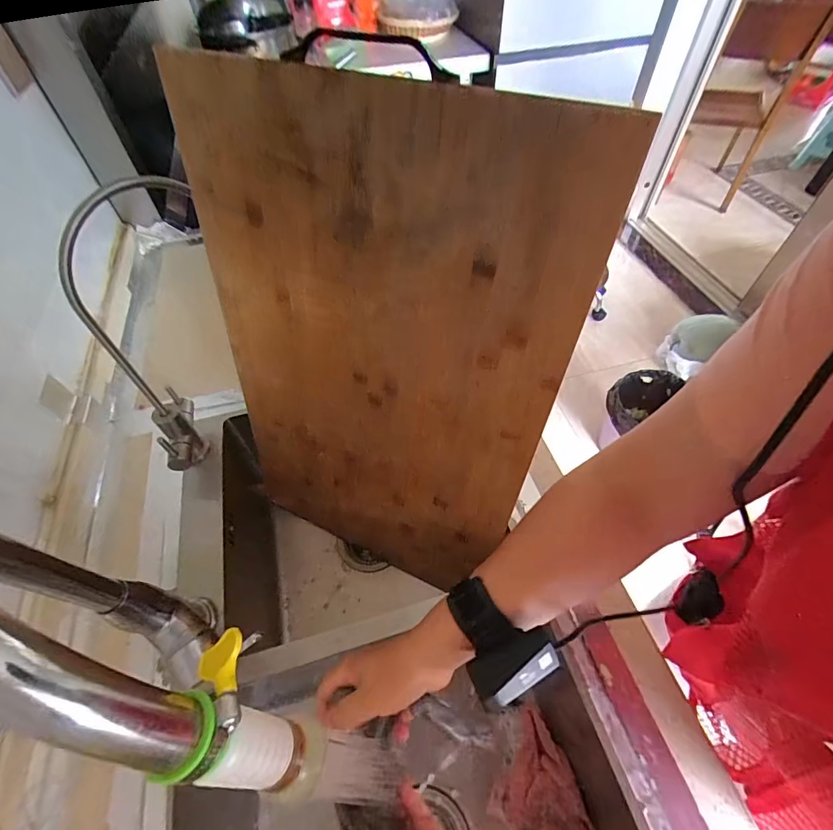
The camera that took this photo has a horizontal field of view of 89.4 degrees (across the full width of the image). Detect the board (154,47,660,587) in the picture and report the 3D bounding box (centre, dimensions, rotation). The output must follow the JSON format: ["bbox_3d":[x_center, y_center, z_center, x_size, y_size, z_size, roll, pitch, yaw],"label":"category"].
[{"bbox_3d":[-0.058,-0.024,0.464,0.374,0.551,0.022,22,45,17],"label":"board"}]

